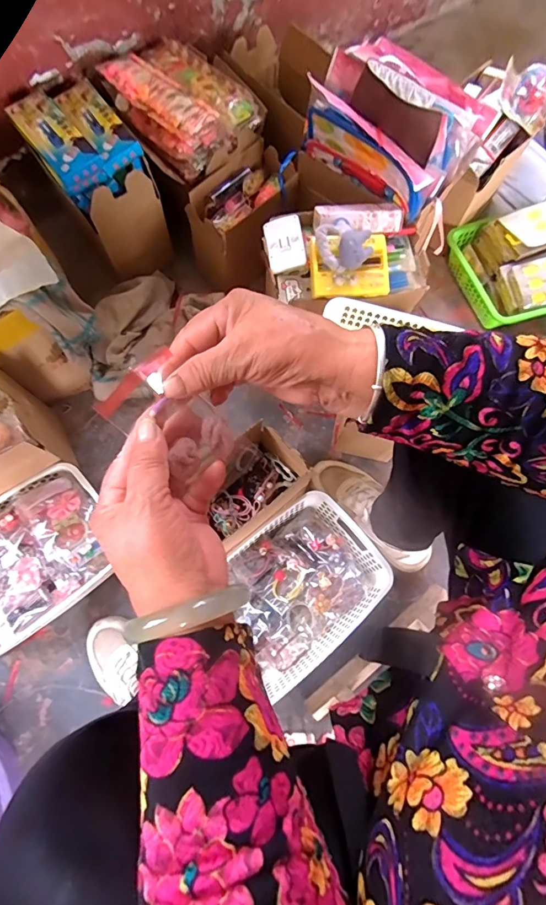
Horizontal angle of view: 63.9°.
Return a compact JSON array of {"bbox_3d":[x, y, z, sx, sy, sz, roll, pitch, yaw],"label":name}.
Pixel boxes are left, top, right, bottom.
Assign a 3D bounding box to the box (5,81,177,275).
[{"bbox_3d":[-0.309,-0.478,0.792,0.138,0.214,0.210,-37,76,-12],"label":"box"}]

